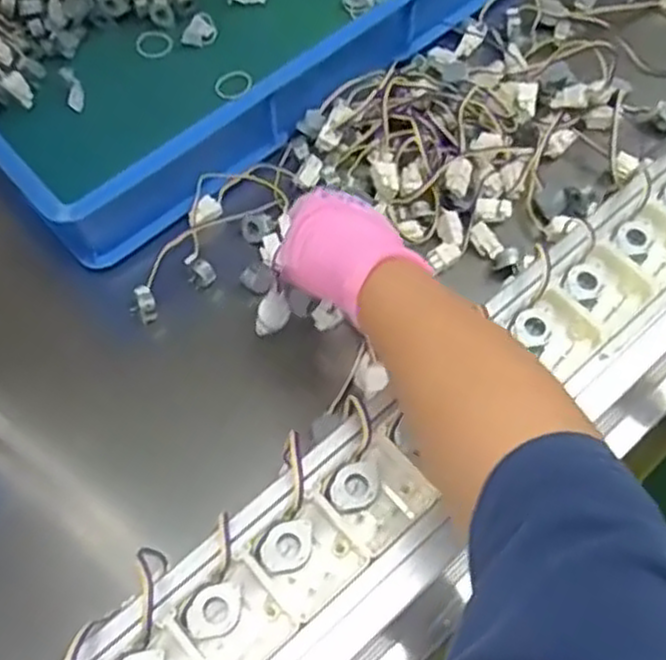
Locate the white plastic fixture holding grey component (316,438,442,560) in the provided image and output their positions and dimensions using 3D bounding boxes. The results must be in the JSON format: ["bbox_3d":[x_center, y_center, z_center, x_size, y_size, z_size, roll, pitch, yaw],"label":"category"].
[{"bbox_3d":[0.025,0.093,0.435,0.053,0.012,0.048,-36,66,-17],"label":"white plastic fixture holding grey component"}]

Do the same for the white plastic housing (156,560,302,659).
[{"bbox_3d":[-0.053,0.154,0.402,0.048,0.011,0.051,-41,67,-19],"label":"white plastic housing"}]

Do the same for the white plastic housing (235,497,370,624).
[{"bbox_3d":[-0.015,0.124,0.418,0.050,0.011,0.050,-38,66,-18],"label":"white plastic housing"}]

